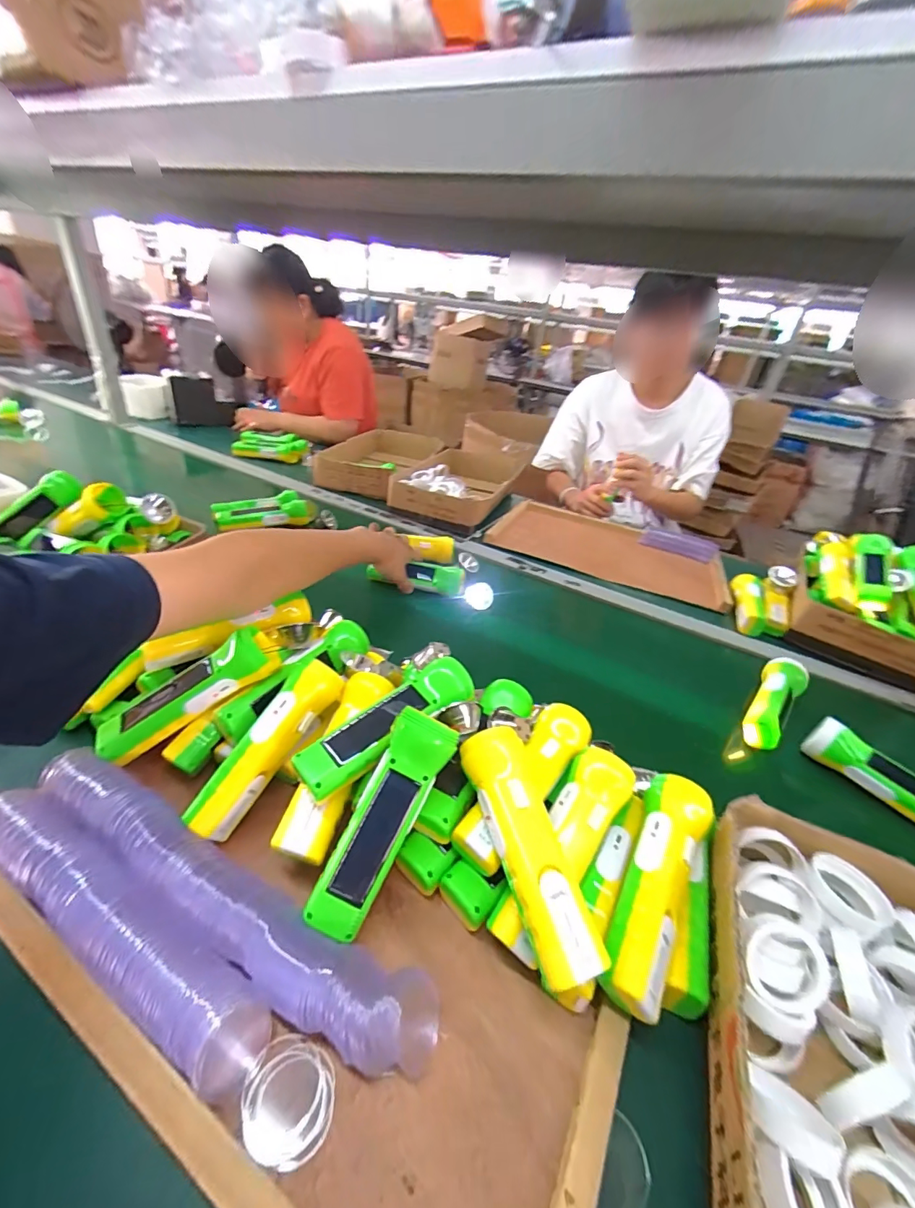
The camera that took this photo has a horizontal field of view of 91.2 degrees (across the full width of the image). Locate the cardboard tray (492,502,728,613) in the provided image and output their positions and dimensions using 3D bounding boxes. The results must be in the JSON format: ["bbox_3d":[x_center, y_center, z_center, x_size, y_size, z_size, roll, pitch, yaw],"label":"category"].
[{"bbox_3d":[0.328,-0.120,0.981,0.466,0.030,0.299,19,35,17],"label":"cardboard tray"}]

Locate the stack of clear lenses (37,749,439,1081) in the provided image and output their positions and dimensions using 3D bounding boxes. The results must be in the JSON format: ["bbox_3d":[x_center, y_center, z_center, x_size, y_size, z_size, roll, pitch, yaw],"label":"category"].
[{"bbox_3d":[-0.182,0.214,0.332,0.366,0.041,0.053,19,34,18],"label":"stack of clear lenses"}]

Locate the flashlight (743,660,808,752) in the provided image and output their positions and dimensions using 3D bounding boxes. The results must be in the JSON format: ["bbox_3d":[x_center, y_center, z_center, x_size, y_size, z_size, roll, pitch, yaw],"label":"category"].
[{"bbox_3d":[0.419,0.125,0.594,0.165,0.044,0.050,-24,45,-39],"label":"flashlight"}]

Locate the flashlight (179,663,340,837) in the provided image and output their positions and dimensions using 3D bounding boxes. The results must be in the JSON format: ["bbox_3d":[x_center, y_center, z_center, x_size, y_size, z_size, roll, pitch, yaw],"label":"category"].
[{"bbox_3d":[-0.165,0.123,0.395,0.039,0.040,0.160,23,63,23],"label":"flashlight"}]

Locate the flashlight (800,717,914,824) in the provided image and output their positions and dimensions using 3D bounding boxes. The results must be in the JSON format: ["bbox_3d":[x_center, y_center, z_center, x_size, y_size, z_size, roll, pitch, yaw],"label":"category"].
[{"bbox_3d":[0.487,0.199,0.499,0.038,0.047,0.167,-20,42,-36],"label":"flashlight"}]

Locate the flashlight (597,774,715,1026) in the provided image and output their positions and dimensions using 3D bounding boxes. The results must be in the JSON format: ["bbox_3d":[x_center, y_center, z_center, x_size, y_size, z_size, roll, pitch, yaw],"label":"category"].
[{"bbox_3d":[0.151,0.210,0.344,0.052,0.047,0.171,29,49,21],"label":"flashlight"}]

